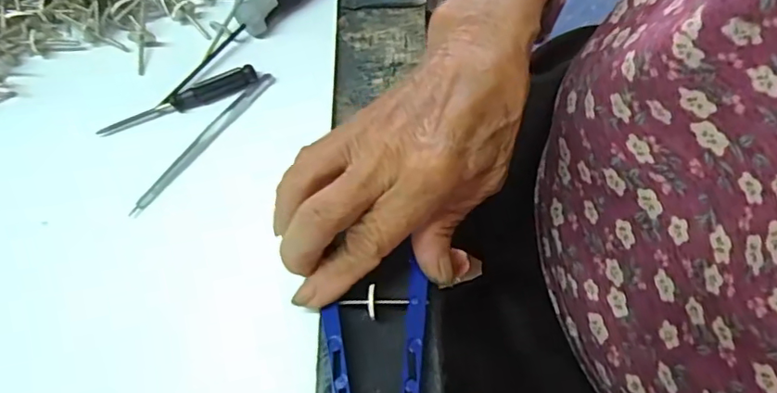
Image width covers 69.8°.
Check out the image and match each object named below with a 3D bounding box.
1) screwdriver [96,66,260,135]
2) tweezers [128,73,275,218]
[{"bbox_3d":[-0.119,-0.055,0.318,0.089,0.012,0.009,-20,64,-7],"label":"screwdriver"},{"bbox_3d":[-0.102,-0.031,0.307,0.009,0.009,0.107,34,70,19],"label":"tweezers"}]

